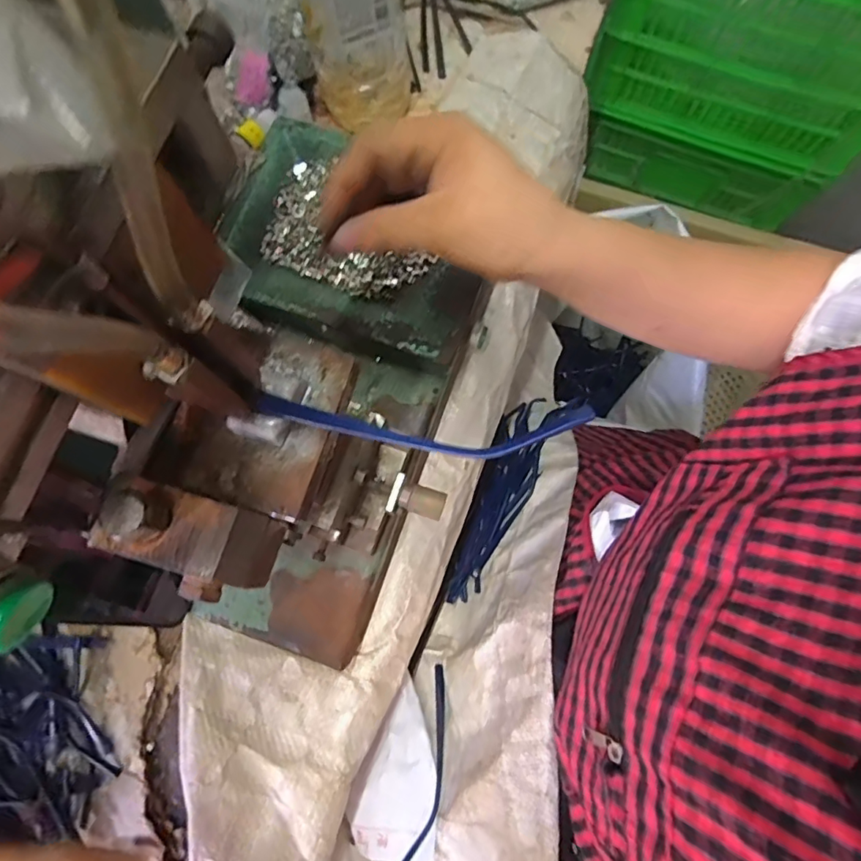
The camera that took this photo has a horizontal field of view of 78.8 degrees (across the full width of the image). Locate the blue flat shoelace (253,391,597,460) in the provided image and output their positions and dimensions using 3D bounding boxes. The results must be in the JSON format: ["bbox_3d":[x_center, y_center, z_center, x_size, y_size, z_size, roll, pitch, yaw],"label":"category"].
[{"bbox_3d":[-0.009,-0.003,0.211,0.139,0.006,0.022,5,76,17],"label":"blue flat shoelace"}]

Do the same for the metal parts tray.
[{"bbox_3d":[-0.056,-0.151,0.413,0.200,0.030,0.172,19,77,3],"label":"metal parts tray"}]

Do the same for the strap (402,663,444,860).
[{"bbox_3d":[0.000,0.286,0.456,0.024,0.010,0.150,10,56,1],"label":"strap"}]

